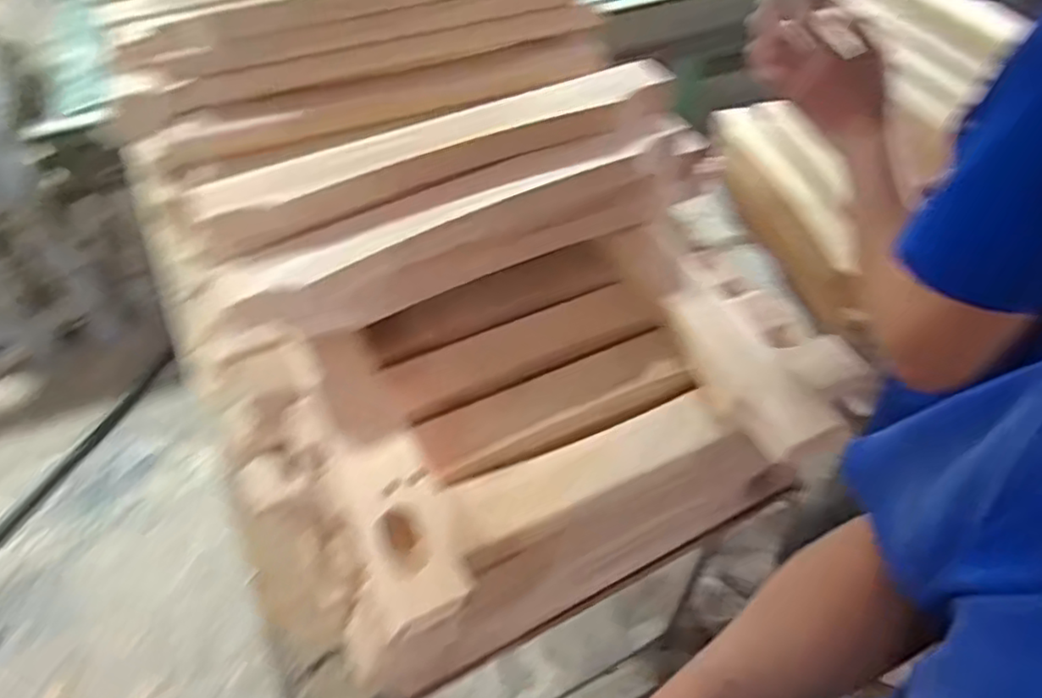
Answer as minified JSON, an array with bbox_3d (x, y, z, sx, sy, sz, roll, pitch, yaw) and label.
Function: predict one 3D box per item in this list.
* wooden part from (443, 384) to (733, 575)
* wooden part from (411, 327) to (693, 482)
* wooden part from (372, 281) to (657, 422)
[{"bbox_3d":[0.061,0.104,0.593,0.264,0.027,0.069,-24,53,-19],"label":"wooden part"},{"bbox_3d":[0.033,0.050,0.647,0.268,0.029,0.068,-22,53,-17],"label":"wooden part"},{"bbox_3d":[0.001,-0.002,0.686,0.276,0.025,0.074,-22,53,-17],"label":"wooden part"}]

